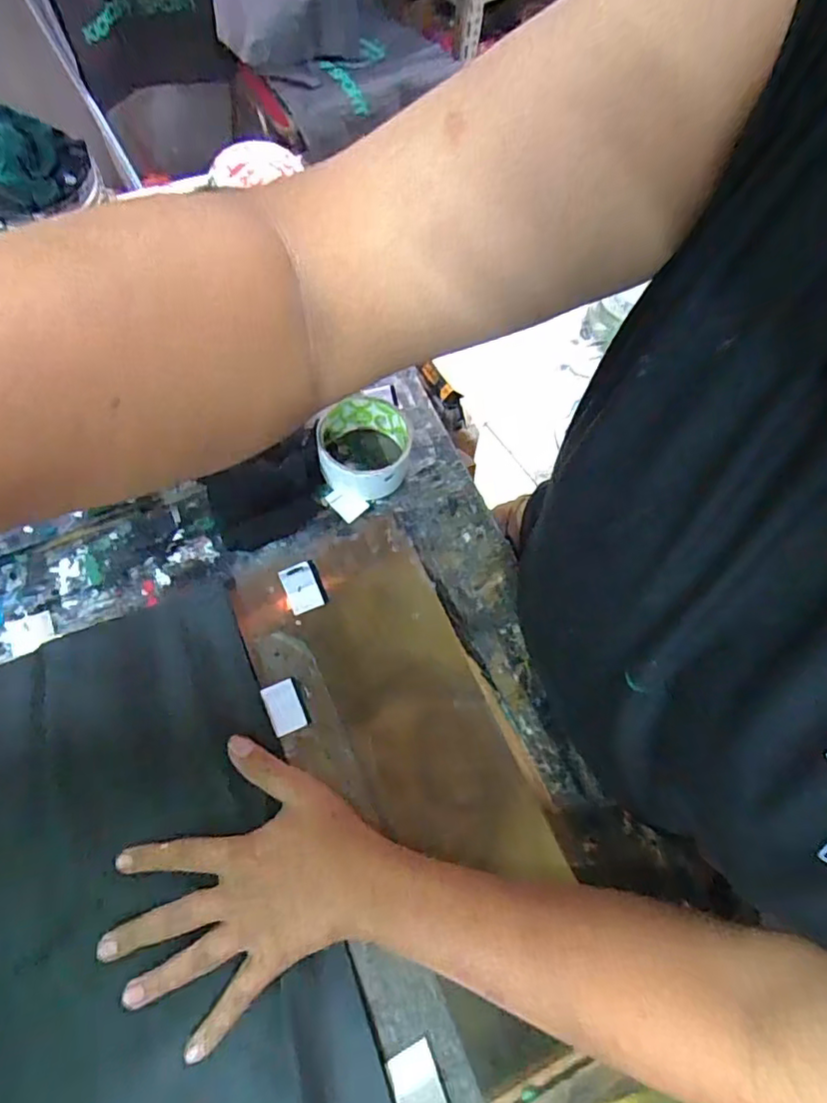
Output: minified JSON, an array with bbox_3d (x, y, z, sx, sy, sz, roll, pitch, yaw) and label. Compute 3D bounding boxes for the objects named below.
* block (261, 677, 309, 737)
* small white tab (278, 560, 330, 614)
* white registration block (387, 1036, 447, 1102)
[{"bbox_3d":[-0.101,0.122,0.439,0.027,0.004,0.039,-22,70,-11],"label":"block"},{"bbox_3d":[-0.095,0.030,0.481,0.032,0.012,0.040,-21,69,-10],"label":"small white tab"},{"bbox_3d":[0.001,0.336,0.353,0.030,0.018,0.034,-23,70,-11],"label":"white registration block"}]

